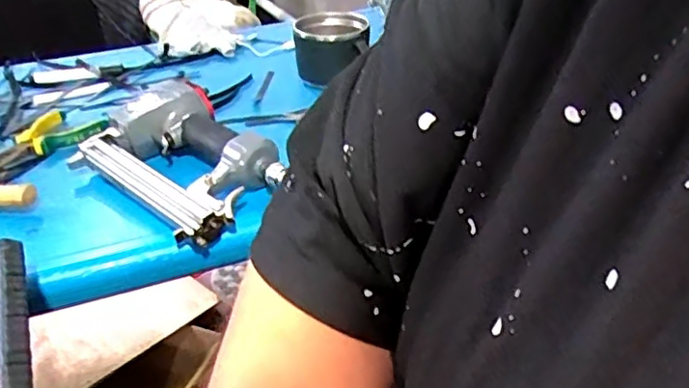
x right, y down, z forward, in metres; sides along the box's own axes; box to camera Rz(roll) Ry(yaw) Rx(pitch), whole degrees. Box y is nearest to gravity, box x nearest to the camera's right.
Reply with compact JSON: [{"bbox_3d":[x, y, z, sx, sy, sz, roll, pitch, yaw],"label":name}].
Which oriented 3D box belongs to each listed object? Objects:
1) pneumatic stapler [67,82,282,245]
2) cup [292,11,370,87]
[{"bbox_3d":[-0.158,-0.037,0.623,0.232,0.060,0.155,25,40,36],"label":"pneumatic stapler"},{"bbox_3d":[-0.019,-0.205,0.868,0.101,0.079,0.116,-1,31,1],"label":"cup"}]

